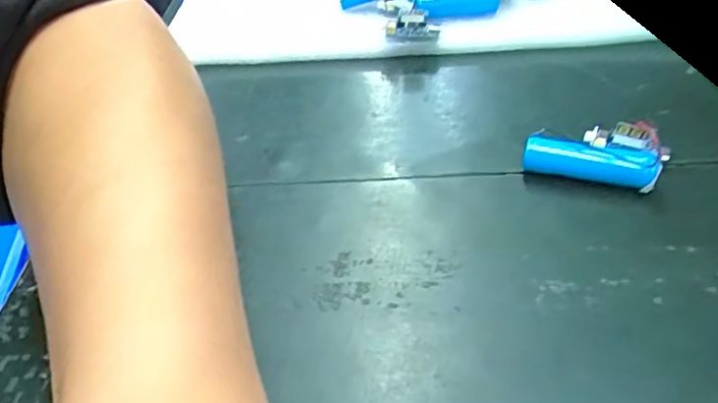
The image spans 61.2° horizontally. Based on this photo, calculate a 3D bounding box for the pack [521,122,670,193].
[{"bbox_3d":[0.097,-0.022,0.250,0.052,0.017,0.032,11,42,20],"label":"pack"}]

